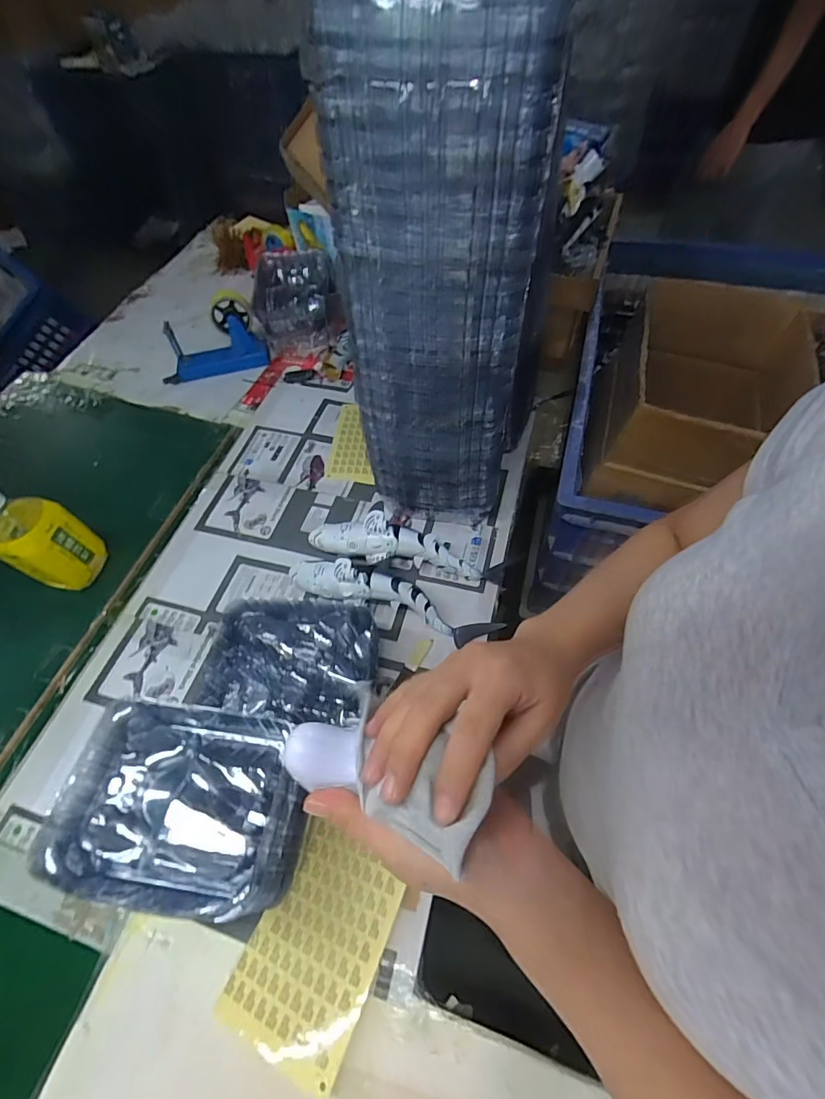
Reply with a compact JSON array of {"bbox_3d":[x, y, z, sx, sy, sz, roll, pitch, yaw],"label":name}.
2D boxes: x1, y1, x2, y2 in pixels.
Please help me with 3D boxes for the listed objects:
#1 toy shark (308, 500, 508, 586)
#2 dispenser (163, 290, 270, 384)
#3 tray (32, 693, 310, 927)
[{"bbox_3d":[-0.014,-0.009,0.742,0.320,0.070,0.065,8,58,8],"label":"toy shark"},{"bbox_3d":[-0.453,-0.459,1.012,0.235,0.154,0.072,-10,57,-4],"label":"dispenser"},{"bbox_3d":[-0.220,0.248,0.461,0.227,0.069,0.180,3,58,5],"label":"tray"}]

